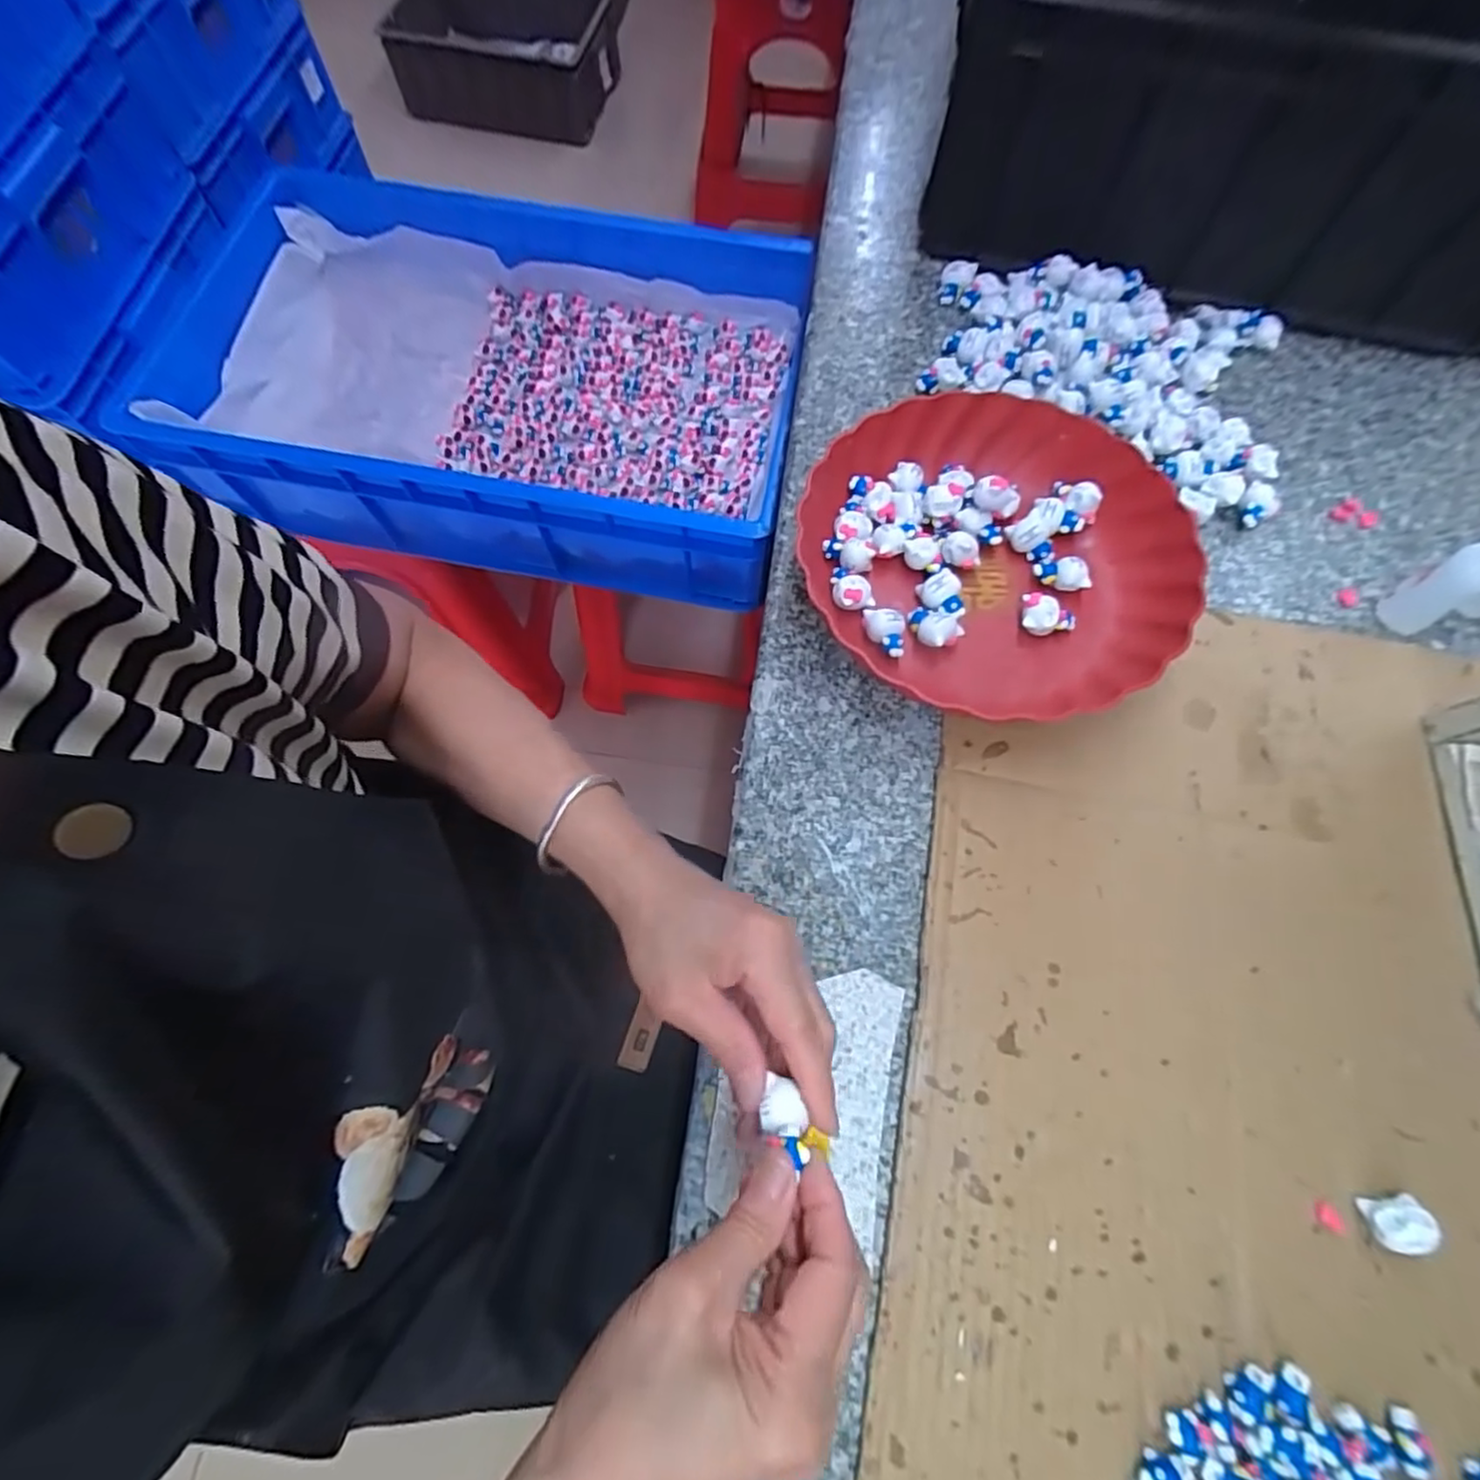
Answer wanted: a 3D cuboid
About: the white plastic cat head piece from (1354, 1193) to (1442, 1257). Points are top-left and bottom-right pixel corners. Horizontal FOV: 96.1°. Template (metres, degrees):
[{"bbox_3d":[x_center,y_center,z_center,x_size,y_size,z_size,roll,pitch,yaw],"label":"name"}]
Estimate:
[{"bbox_3d":[0.316,0.232,0.318,0.025,0.019,0.020,-11,70,-4],"label":"white plastic cat head piece"}]

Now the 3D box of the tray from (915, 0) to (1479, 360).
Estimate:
[{"bbox_3d":[0.407,-0.503,0.508,0.472,0.178,0.322,12,70,5],"label":"tray"}]

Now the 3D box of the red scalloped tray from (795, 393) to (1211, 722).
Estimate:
[{"bbox_3d":[0.162,-0.123,0.440,0.241,0.050,0.225,23,71,8],"label":"red scalloped tray"}]

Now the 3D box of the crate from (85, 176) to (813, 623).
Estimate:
[{"bbox_3d":[-0.291,-0.417,0.759,0.711,0.130,0.414,10,70,4],"label":"crate"}]

